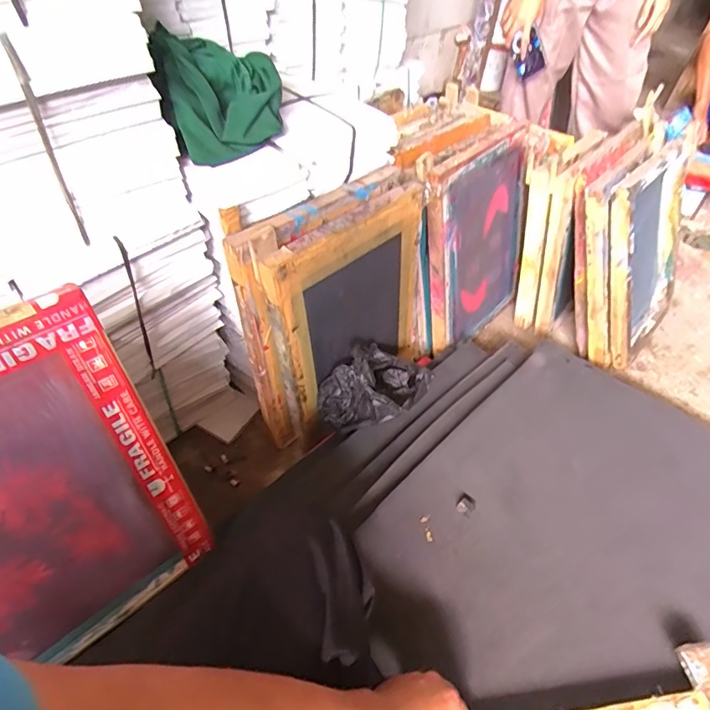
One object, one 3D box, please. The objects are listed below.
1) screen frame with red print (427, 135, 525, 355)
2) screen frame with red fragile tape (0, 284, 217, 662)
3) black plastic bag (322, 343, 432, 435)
[{"bbox_3d":[0.292,-0.243,1.127,0.029,0.431,0.348,26,52,38],"label":"screen frame with red print"},{"bbox_3d":[-0.392,0.195,0.553,0.360,0.449,0.025,-34,38,-30],"label":"screen frame with red fragile tape"},{"bbox_3d":[0.041,0.058,0.899,0.200,0.110,0.143,-29,55,-26],"label":"black plastic bag"}]

